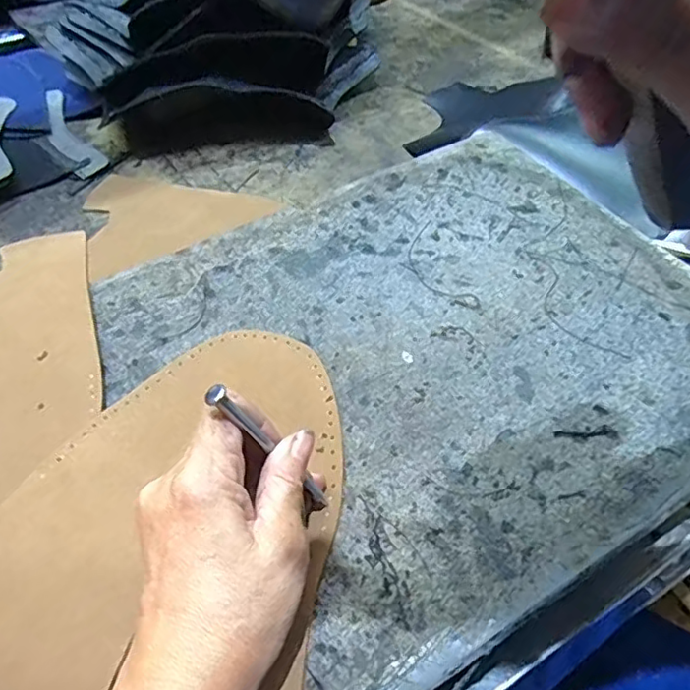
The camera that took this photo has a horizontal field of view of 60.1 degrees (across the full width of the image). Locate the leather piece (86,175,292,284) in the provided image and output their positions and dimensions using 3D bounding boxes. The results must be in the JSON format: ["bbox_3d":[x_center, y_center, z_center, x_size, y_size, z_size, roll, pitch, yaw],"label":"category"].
[{"bbox_3d":[-0.176,-0.138,0.588,0.174,0.006,0.147,-26,52,-17],"label":"leather piece"}]

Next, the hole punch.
[{"bbox_3d":[-0.030,0.045,0.257,0.006,0.095,0.009,-11,48,24],"label":"hole punch"}]

